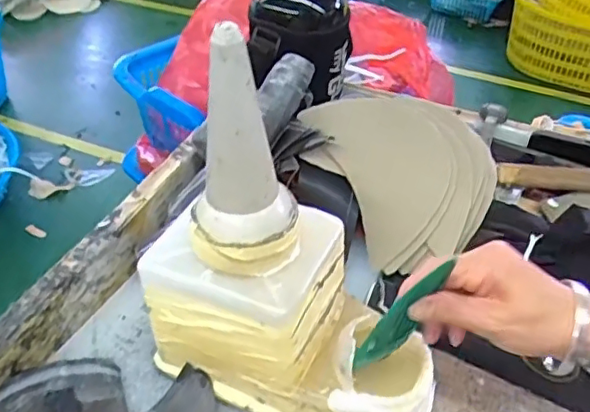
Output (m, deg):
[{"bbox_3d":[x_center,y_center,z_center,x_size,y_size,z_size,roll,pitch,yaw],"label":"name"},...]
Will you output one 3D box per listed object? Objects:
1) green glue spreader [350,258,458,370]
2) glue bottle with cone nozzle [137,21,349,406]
[{"bbox_3d":[0.069,0.071,0.380,0.026,0.113,0.008,9,43,-20],"label":"green glue spreader"},{"bbox_3d":[-0.029,0.017,0.391,0.125,0.245,0.101,18,45,16],"label":"glue bottle with cone nozzle"}]

